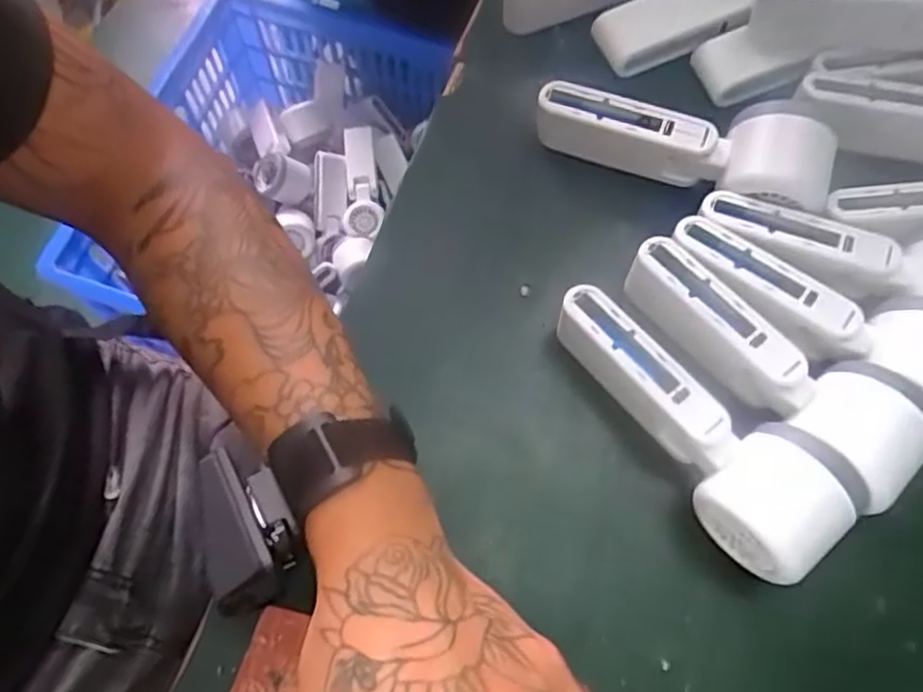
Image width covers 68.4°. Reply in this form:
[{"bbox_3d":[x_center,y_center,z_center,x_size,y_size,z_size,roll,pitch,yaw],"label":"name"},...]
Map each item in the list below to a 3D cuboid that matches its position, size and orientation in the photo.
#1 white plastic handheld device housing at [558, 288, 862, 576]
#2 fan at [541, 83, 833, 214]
[{"bbox_3d":[0.108,0.038,0.334,0.160,0.061,0.052,43,73,14],"label":"white plastic handheld device housing"},{"bbox_3d":[0.124,-0.116,0.387,0.162,0.050,0.050,17,69,19],"label":"fan"}]

